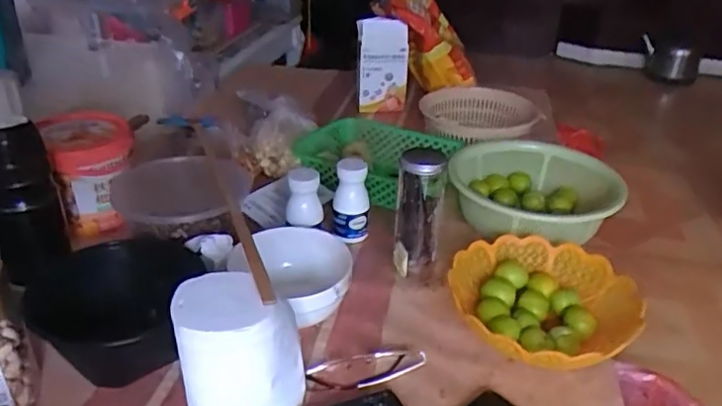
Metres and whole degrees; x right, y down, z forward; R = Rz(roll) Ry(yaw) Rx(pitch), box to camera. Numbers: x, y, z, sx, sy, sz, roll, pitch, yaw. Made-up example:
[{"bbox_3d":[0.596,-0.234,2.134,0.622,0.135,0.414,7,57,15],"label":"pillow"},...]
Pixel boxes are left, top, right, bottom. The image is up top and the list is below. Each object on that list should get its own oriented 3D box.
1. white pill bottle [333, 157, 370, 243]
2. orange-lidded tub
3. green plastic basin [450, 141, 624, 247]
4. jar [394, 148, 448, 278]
[{"bbox_3d":[-0.013,-0.005,0.776,0.045,0.104,0.043,2,30,-1],"label":"white pill bottle"},{"bbox_3d":[-0.356,-0.033,0.801,0.101,0.134,0.110,2,30,-1],"label":"orange-lidded tub"},{"bbox_3d":[0.246,-0.012,0.837,0.227,0.068,0.232,6,30,7],"label":"green plastic basin"},{"bbox_3d":[0.070,0.015,0.707,0.055,0.162,0.055,2,30,-1],"label":"jar"}]

